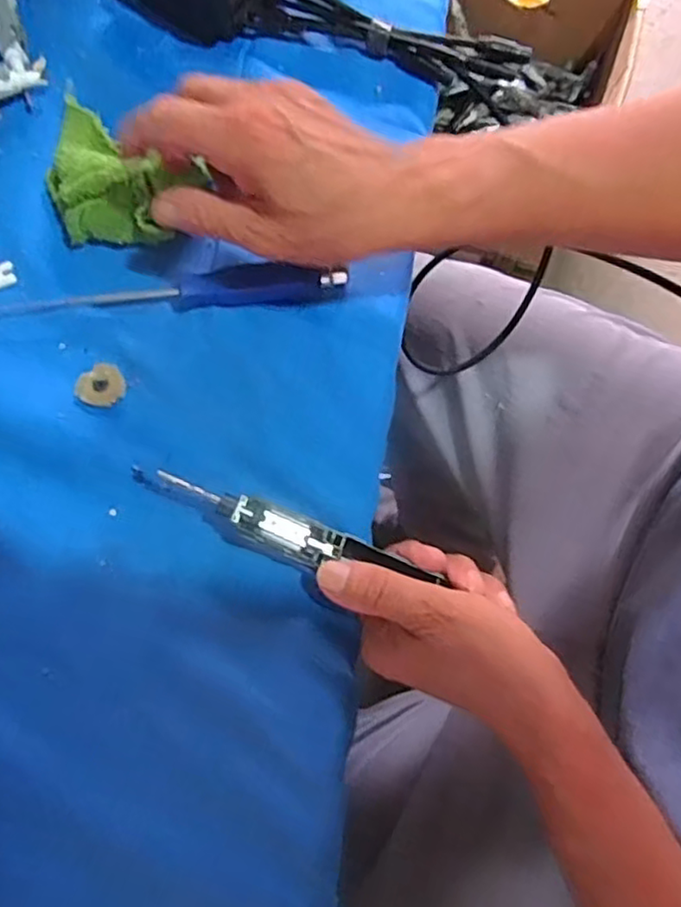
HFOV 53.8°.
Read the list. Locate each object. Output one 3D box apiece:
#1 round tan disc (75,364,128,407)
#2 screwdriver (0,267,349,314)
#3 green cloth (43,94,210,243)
[{"bbox_3d":[-0.128,-0.036,0.358,0.025,0.006,0.023,0,78,1],"label":"round tan disc"},{"bbox_3d":[-0.092,-0.088,0.367,0.189,0.013,0.016,-4,78,0],"label":"screwdriver"},{"bbox_3d":[-0.125,-0.147,0.371,0.089,0.028,0.062,31,80,7],"label":"green cloth"}]

